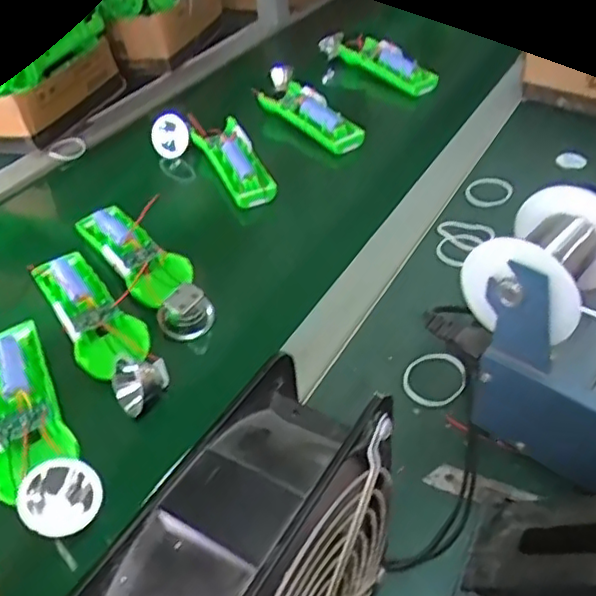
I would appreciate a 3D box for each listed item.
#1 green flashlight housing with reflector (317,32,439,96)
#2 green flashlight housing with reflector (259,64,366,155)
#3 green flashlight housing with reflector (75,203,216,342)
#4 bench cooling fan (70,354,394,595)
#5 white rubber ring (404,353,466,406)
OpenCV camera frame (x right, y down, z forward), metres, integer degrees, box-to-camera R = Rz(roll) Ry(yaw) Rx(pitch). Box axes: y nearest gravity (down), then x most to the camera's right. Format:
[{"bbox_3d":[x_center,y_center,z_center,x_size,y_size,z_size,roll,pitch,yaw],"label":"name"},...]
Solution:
[{"bbox_3d":[0.115,-0.327,0.865,0.051,0.031,0.209,-26,46,-23],"label":"green flashlight housing with reflector"},{"bbox_3d":[0.001,-0.240,0.774,0.062,0.025,0.211,-21,44,-19],"label":"green flashlight housing with reflector"},{"bbox_3d":[-0.139,-0.033,0.560,0.052,0.038,0.198,-26,46,-24],"label":"green flashlight housing with reflector"},{"bbox_3d":[-0.015,0.128,0.260,0.064,0.152,0.147,18,45,26],"label":"bench cooling fan"},{"bbox_3d":[0.093,0.055,0.436,0.039,0.009,0.045,28,50,31],"label":"white rubber ring"}]

